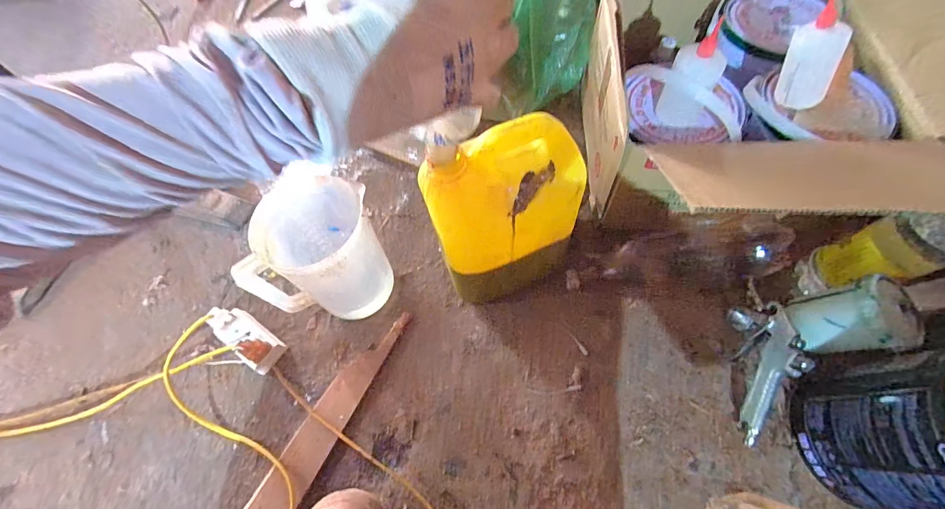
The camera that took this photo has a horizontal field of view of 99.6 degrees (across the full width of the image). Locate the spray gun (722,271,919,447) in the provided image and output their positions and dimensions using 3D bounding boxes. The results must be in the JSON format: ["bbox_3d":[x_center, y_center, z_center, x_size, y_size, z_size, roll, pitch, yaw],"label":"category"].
[{"bbox_3d":[0.429,0.139,0.493,0.143,0.161,0.180,5,64,6],"label":"spray gun"}]

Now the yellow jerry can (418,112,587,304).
[{"bbox_3d":[0.048,-0.027,0.518,0.177,0.293,0.096,-19,63,-5],"label":"yellow jerry can"}]

